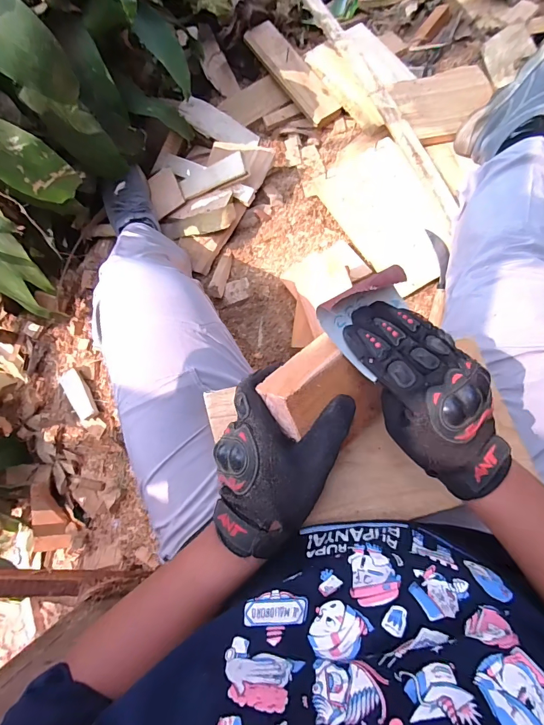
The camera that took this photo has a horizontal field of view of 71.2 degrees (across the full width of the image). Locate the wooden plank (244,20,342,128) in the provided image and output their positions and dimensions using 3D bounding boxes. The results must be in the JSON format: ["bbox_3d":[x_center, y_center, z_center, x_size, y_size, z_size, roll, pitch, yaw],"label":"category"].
[{"bbox_3d":[0.049,-0.757,0.980,0.083,0.022,0.337,-36,81,2],"label":"wooden plank"}]

